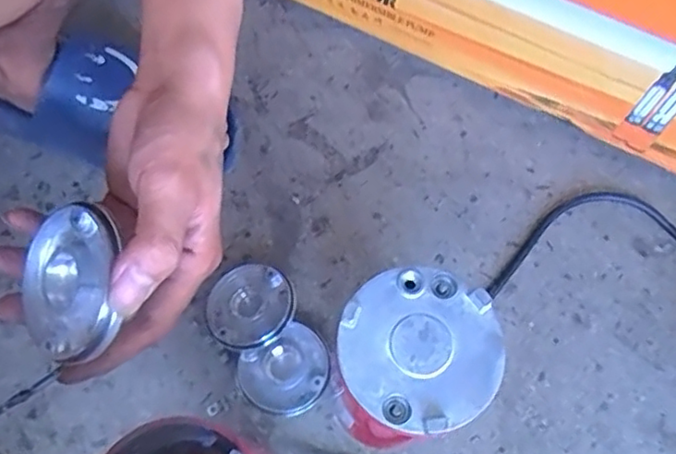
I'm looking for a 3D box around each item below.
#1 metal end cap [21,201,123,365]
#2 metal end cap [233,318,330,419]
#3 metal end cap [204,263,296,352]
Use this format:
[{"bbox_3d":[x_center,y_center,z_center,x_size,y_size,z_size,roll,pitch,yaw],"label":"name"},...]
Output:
[{"bbox_3d":[-0.128,0.024,0.294,0.062,0.011,0.072,17,96,31],"label":"metal end cap"},{"bbox_3d":[-0.040,0.117,0.499,0.073,0.018,0.061,-32,73,-13],"label":"metal end cap"},{"bbox_3d":[-0.072,0.067,0.515,0.071,0.025,0.066,1,69,-1],"label":"metal end cap"}]

